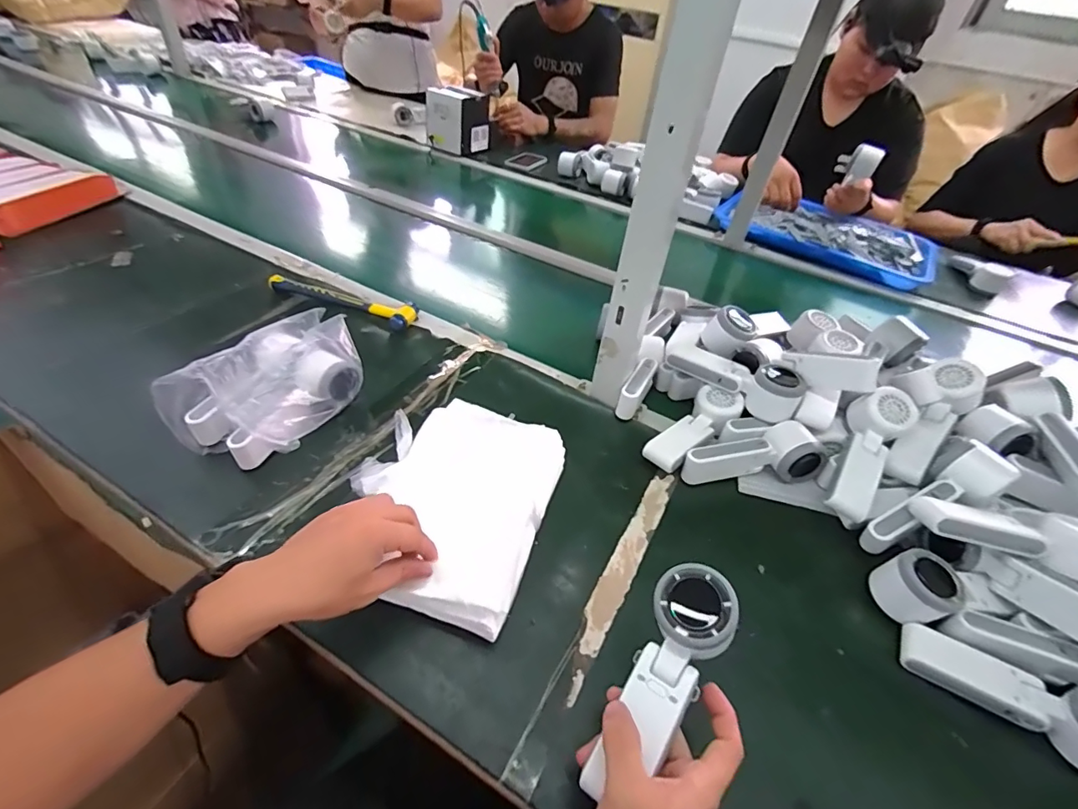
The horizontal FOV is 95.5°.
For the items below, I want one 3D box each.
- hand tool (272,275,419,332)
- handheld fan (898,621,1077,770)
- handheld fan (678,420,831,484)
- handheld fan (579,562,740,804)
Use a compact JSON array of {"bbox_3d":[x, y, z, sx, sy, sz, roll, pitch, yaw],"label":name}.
[{"bbox_3d":[-0.310,-0.159,0.756,0.241,0.026,0.052,11,45,8],"label":"hand tool"},{"bbox_3d":[0.407,0.237,0.414,0.159,0.062,0.065,31,48,22],"label":"handheld fan"},{"bbox_3d":[0.252,0.063,0.575,0.169,0.057,0.056,-6,45,-15],"label":"handheld fan"},{"bbox_3d":[0.088,0.194,0.350,0.055,0.034,0.162,27,74,22],"label":"handheld fan"}]

